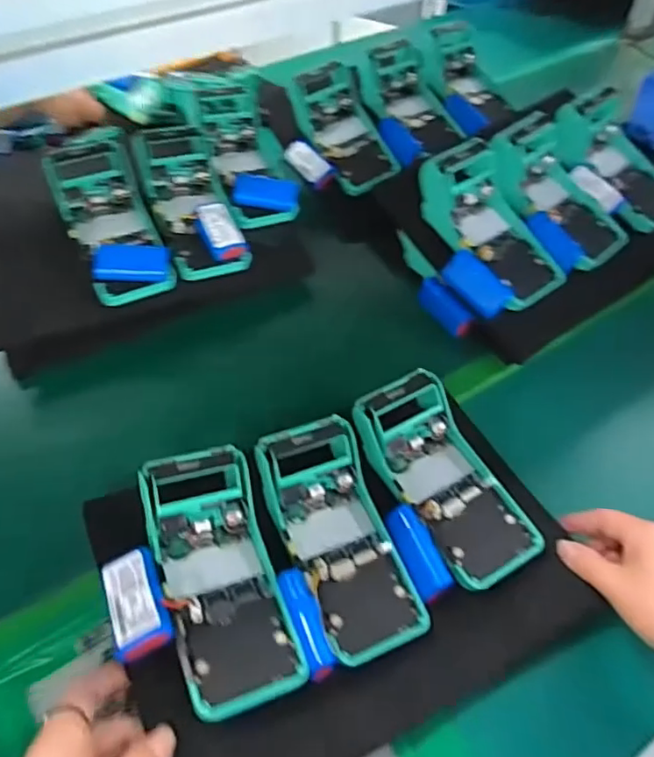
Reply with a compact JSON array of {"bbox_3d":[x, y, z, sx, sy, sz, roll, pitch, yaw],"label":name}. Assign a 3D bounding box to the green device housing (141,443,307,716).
[{"bbox_3d":[-0.074,0.135,0.392,0.075,0.070,0.168,-16,52,-12],"label":"green device housing"}]

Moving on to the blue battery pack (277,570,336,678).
[{"bbox_3d":[-0.013,0.168,0.390,0.021,0.024,0.070,-18,53,-13],"label":"blue battery pack"}]

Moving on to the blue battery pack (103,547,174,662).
[{"bbox_3d":[-0.126,0.145,0.372,0.035,0.015,0.070,-18,53,-14],"label":"blue battery pack"}]

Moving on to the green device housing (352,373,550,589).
[{"bbox_3d":[0.094,0.081,0.469,0.080,0.046,0.171,-29,76,-21],"label":"green device housing"}]

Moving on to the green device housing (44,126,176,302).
[{"bbox_3d":[-0.227,-0.159,0.593,0.088,0.048,0.175,-19,86,-15],"label":"green device housing"}]

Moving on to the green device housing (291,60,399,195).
[{"bbox_3d":[0.018,-0.319,0.734,0.093,0.052,0.171,-25,82,-19],"label":"green device housing"}]

